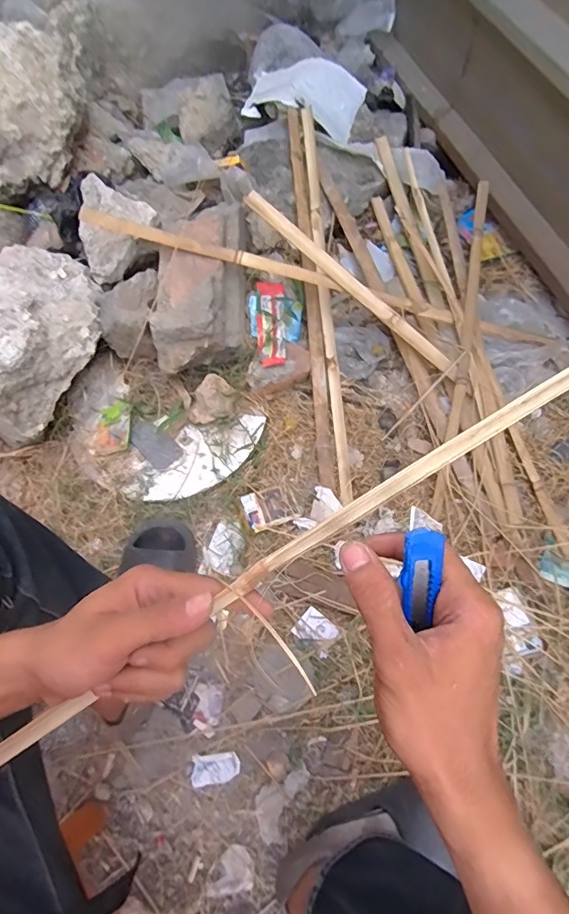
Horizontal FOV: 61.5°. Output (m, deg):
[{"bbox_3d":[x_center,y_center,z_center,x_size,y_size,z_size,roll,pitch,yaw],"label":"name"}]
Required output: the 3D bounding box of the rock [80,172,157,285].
[{"bbox_3d":[-0.361,-0.451,0.951,0.165,0.085,0.163,37,73,16],"label":"rock"}]

